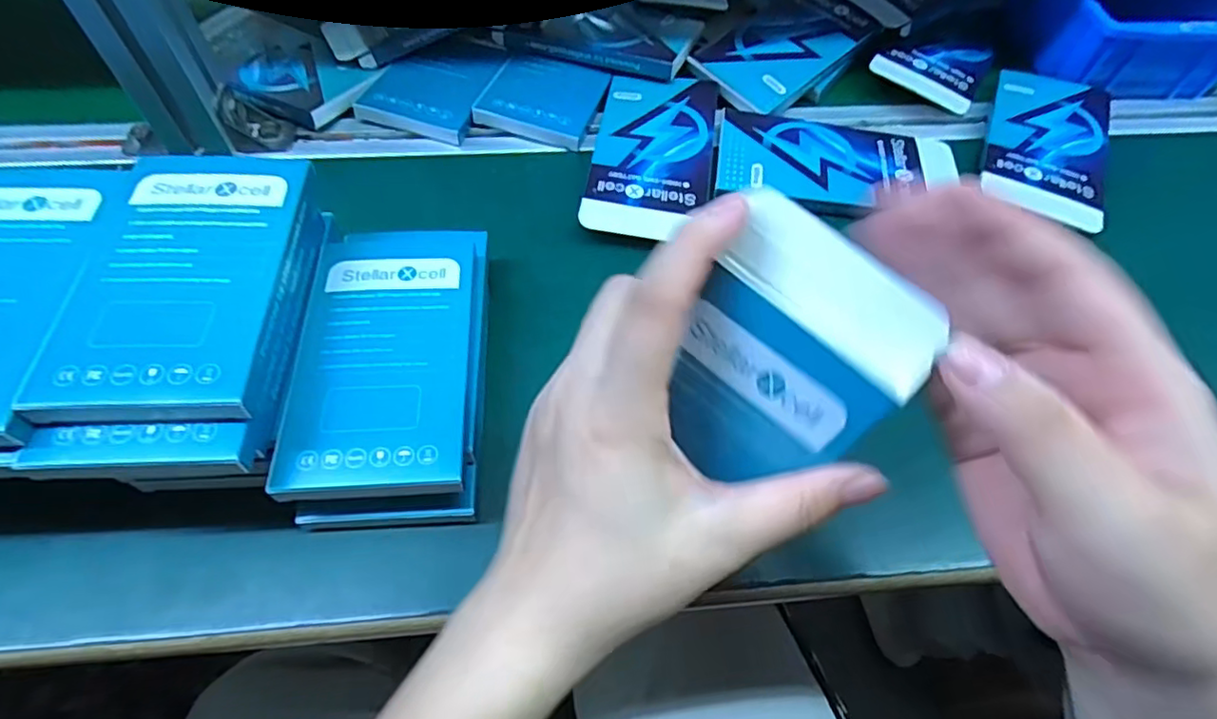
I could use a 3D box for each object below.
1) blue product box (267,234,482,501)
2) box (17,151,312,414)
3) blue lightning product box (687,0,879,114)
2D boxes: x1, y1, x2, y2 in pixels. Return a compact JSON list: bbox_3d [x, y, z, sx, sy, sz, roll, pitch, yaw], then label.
[{"bbox_3d":[-0.104,-0.005,0.293,0.078,0.014,0.142,-1,58,-5],"label":"blue product box"},{"bbox_3d":[-0.177,-0.036,0.261,0.077,0.016,0.132,-1,61,-3],"label":"box"},{"bbox_3d":[0.133,-0.239,0.465,0.126,0.015,0.077,-37,68,-21],"label":"blue lightning product box"}]

